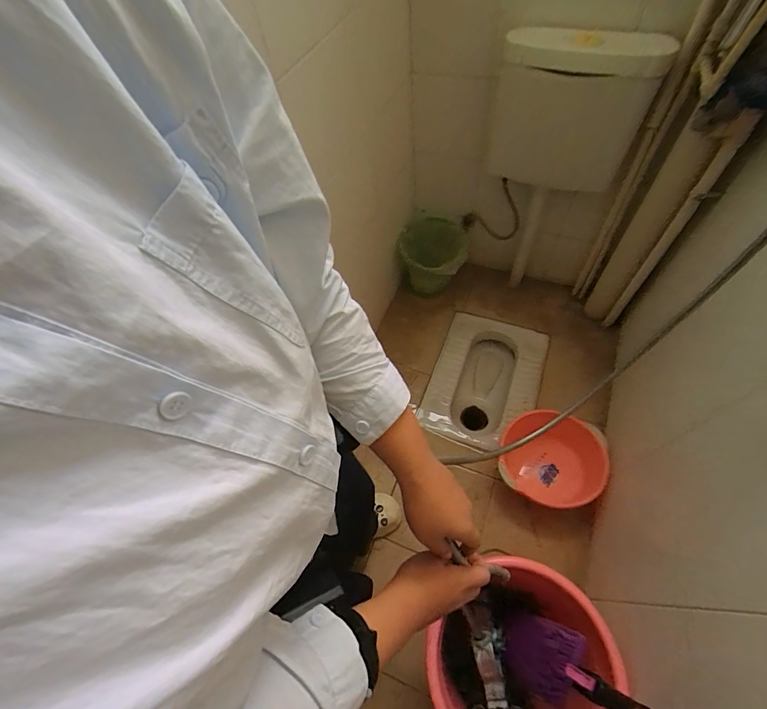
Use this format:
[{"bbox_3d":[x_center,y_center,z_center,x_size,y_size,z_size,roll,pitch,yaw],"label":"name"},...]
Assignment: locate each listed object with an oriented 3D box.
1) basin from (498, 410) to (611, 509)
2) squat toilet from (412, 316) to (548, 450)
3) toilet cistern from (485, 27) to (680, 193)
[{"bbox_3d":[0.506,0.332,1.177,0.287,0.164,0.271,9,59,11],"label":"basin"},{"bbox_3d":[0.371,0.120,1.428,0.367,0.187,0.491,18,61,16],"label":"squat toilet"},{"bbox_3d":[0.455,-0.609,0.967,0.348,0.363,0.122,26,64,19],"label":"toilet cistern"}]

